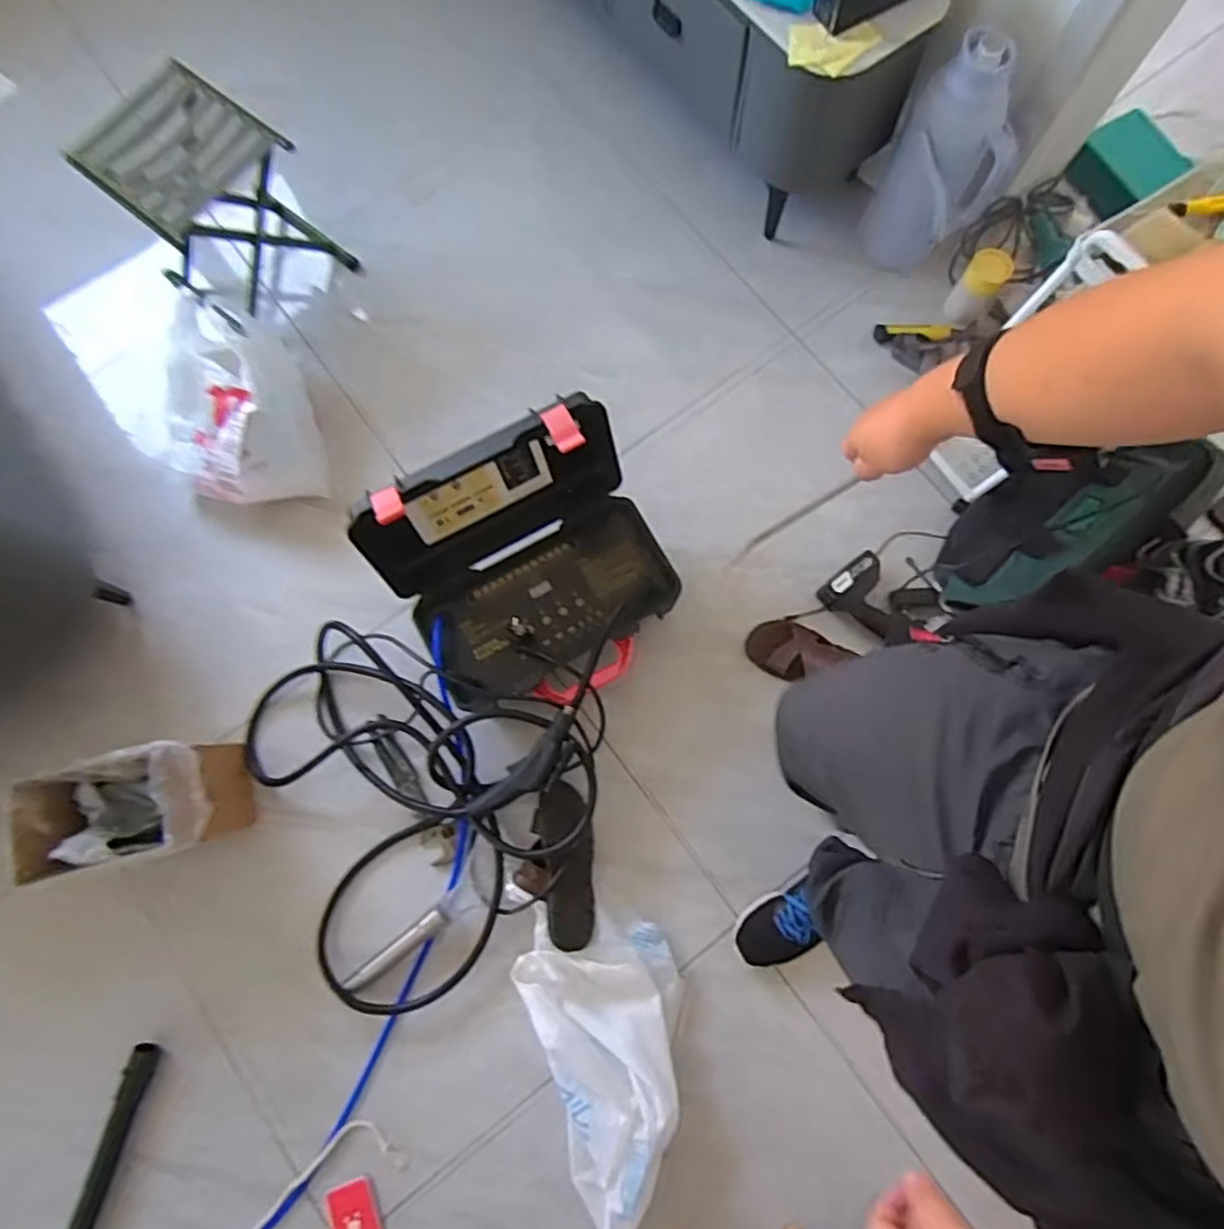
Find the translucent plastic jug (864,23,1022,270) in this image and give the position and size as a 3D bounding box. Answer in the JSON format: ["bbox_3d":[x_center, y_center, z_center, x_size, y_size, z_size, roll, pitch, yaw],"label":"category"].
[{"bbox_3d":[0.626,-0.817,1.270,0.181,0.363,0.164,-41,80,-8],"label":"translucent plastic jug"}]

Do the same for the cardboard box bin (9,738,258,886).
[{"bbox_3d":[-0.747,0.305,1.120,0.261,0.192,0.165,-11,77,-2],"label":"cardboard box bin"}]

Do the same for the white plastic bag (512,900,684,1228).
[{"bbox_3d":[0.010,0.669,1.107,0.233,0.085,0.413,-18,77,-4],"label":"white plastic bag"}]

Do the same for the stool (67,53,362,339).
[{"bbox_3d":[-0.716,-0.742,1.313,0.296,0.284,0.283,40,80,9],"label":"stool"}]

